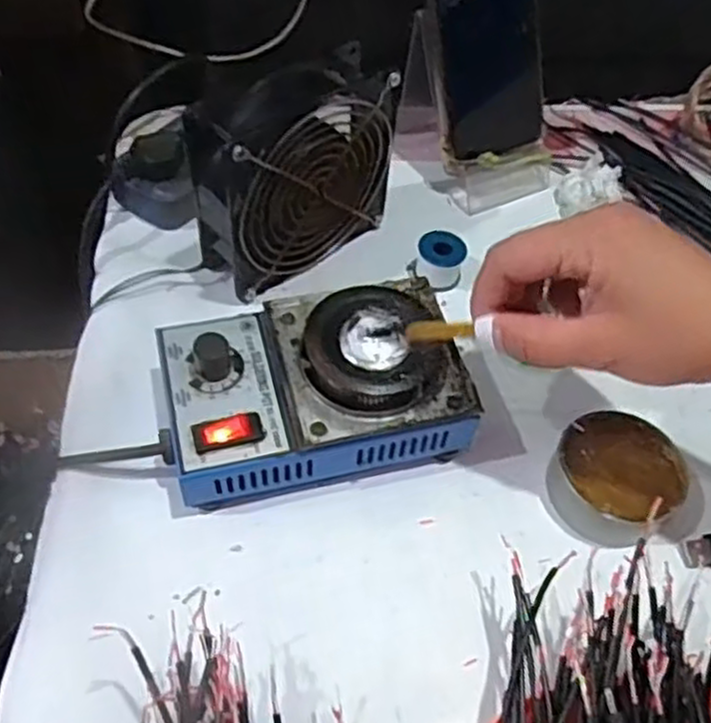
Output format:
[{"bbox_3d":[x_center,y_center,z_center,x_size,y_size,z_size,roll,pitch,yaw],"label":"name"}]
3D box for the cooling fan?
[{"bbox_3d":[-0.036,-0.114,0.446,0.124,0.125,0.053,-32,63,-24],"label":"cooling fan"}]

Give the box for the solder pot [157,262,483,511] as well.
[{"bbox_3d":[-0.021,0.012,0.394,0.148,0.063,0.093,-10,57,-11],"label":"solder pot"}]

